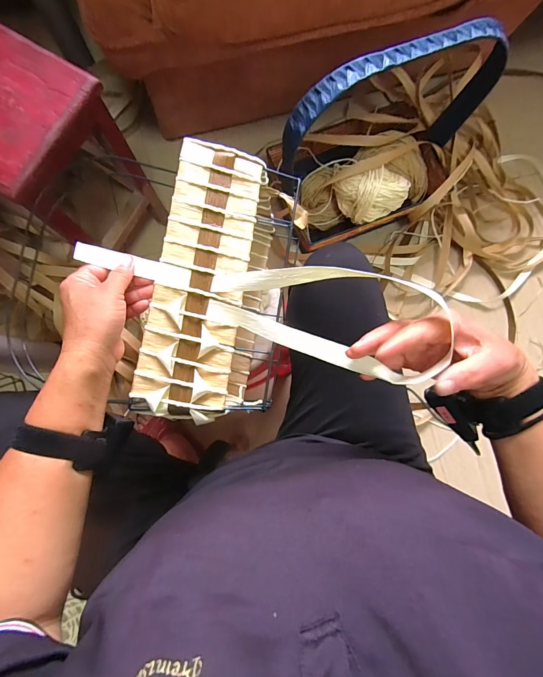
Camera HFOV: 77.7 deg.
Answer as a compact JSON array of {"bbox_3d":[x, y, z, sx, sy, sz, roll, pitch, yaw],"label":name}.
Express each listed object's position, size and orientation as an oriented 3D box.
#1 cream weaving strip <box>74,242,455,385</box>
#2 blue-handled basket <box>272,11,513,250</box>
[{"bbox_3d":[-0.025,-0.047,0.352,0.354,0.074,0.084,17,82,14],"label":"cream weaving strip"},{"bbox_3d":[0.238,-0.436,0.731,0.457,0.413,0.274,-16,84,-6],"label":"blue-handled basket"}]

